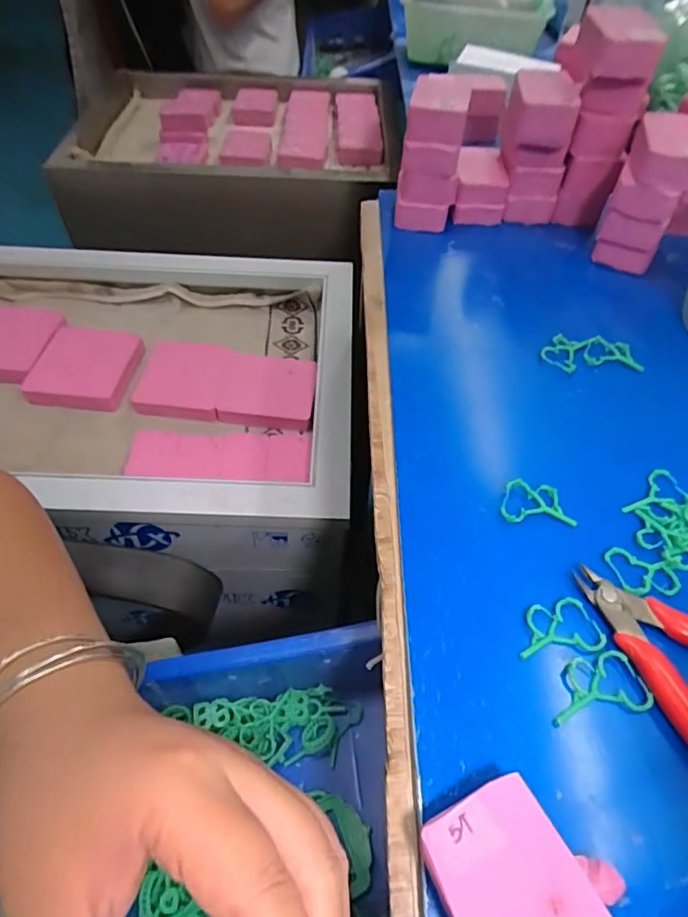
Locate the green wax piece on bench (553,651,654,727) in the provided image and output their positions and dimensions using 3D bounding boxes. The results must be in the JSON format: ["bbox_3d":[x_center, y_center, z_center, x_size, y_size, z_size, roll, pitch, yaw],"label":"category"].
[{"bbox_3d":[0.111,0.100,0.235,0.045,0.004,0.025,-7,52,-7],"label":"green wax piece on bench"}]

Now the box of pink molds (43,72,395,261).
[{"bbox_3d":[-0.184,-0.496,0.870,0.491,0.131,0.376,1,52,-2],"label":"box of pink molds"}]

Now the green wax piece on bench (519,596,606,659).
[{"bbox_3d":[0.101,0.080,0.250,0.041,0.004,0.025,-7,52,-7],"label":"green wax piece on bench"}]

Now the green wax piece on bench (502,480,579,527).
[{"bbox_3d":[0.107,0.024,0.293,0.039,0.009,0.024,3,52,1],"label":"green wax piece on bench"}]

